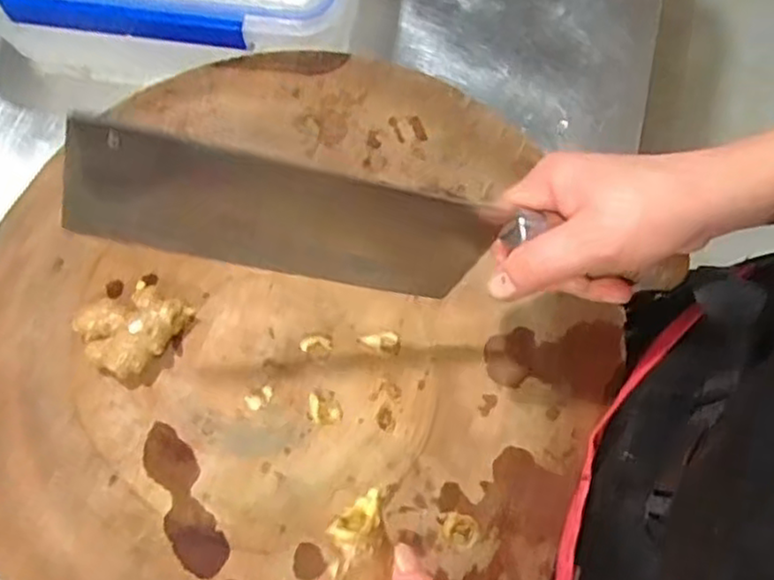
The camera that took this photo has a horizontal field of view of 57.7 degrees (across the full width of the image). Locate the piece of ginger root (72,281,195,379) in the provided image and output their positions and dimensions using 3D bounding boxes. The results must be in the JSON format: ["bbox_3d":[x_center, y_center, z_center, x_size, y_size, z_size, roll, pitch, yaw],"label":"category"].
[{"bbox_3d":[-0.167,0.024,0.457,0.056,0.028,0.059,30,77,8],"label":"piece of ginger root"}]

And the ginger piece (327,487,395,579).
[{"bbox_3d":[-0.012,0.128,0.334,0.028,0.023,0.060,-3,74,0],"label":"ginger piece"}]

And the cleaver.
[{"bbox_3d":[-0.002,-0.025,0.357,0.297,0.086,0.023,9,73,-19],"label":"cleaver"}]

